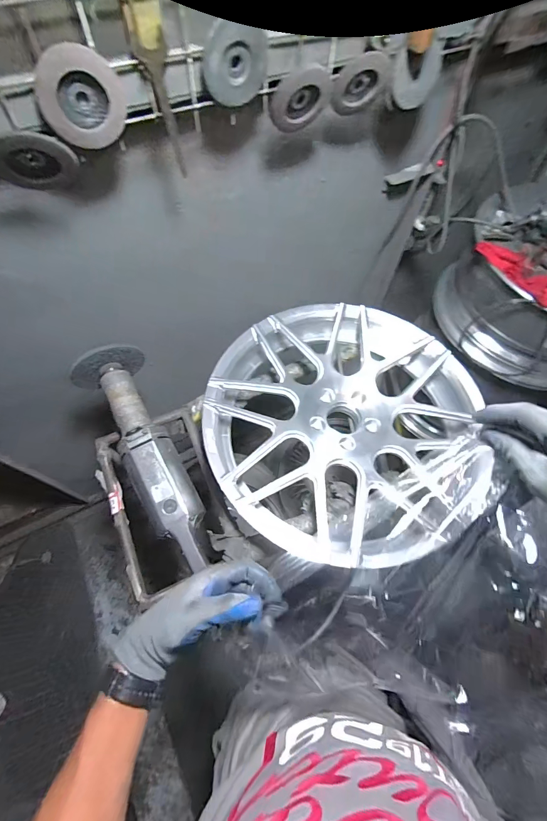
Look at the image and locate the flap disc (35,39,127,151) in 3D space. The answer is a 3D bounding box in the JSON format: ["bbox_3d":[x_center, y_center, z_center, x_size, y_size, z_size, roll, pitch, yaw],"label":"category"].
[{"bbox_3d":[-0.222,-0.363,0.407,0.091,0.092,0.018,-32,69,-17],"label":"flap disc"}]

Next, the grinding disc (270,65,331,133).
[{"bbox_3d":[0.039,-0.455,0.515,0.092,0.069,0.012,-21,67,-12],"label":"grinding disc"}]

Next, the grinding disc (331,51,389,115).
[{"bbox_3d":[0.125,-0.497,0.541,0.094,0.084,0.014,-22,85,-13],"label":"grinding disc"}]

